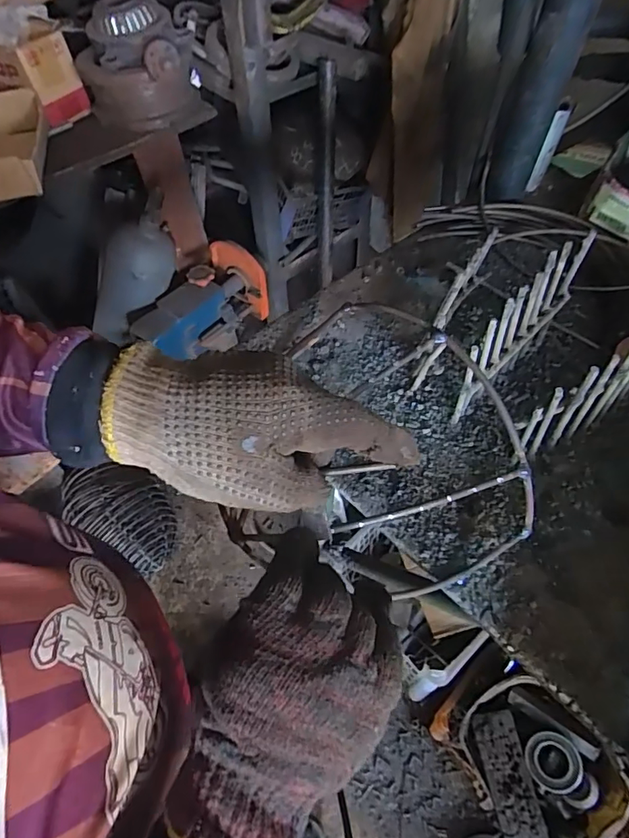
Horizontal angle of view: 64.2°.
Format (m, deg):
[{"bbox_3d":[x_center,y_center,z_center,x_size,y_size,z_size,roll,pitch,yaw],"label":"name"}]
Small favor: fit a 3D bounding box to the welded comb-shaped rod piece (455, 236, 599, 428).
[{"bbox_3d":[0.174,-0.081,0.420,0.015,0.089,0.173,39,78,25],"label":"welded comb-shaped rod piece"}]

